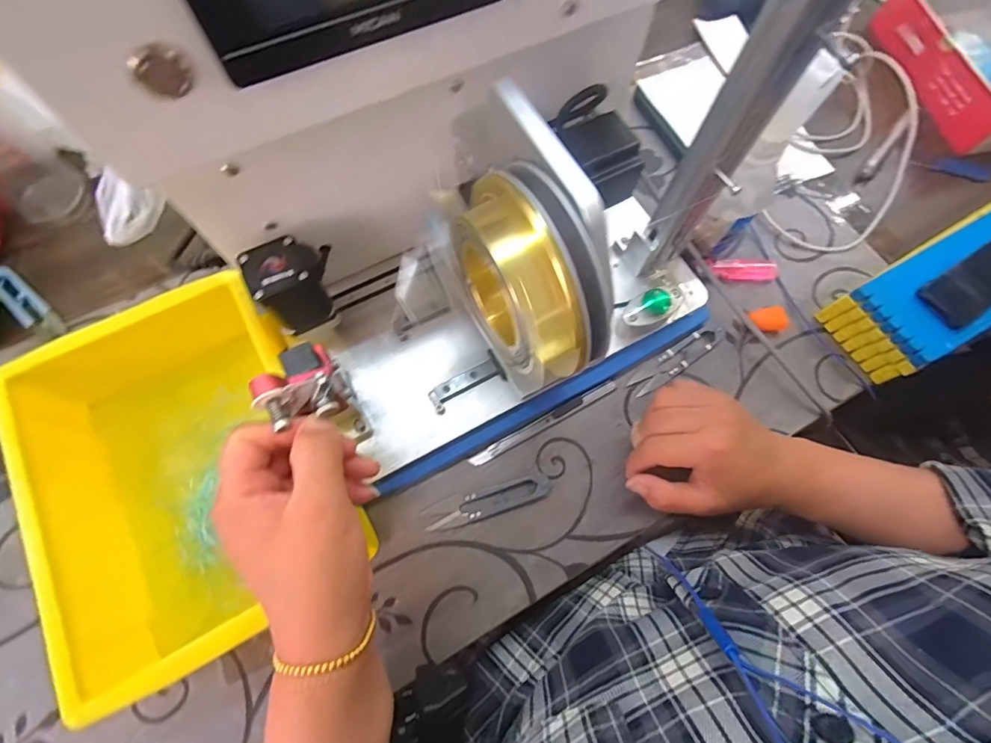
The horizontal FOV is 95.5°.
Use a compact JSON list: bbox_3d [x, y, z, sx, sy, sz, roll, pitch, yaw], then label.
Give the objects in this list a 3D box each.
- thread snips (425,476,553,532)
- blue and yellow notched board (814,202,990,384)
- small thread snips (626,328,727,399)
[{"bbox_3d":[-0.005,0.105,0.361,0.102,0.008,0.021,-16,73,-7],"label":"thread snips"},{"bbox_3d":[0.457,-0.105,0.411,0.313,0.070,0.083,-29,75,-10],"label":"blue and yellow notched board"},{"bbox_3d":[0.164,-0.012,0.405,0.100,0.006,0.023,-34,76,-12],"label":"small thread snips"}]

